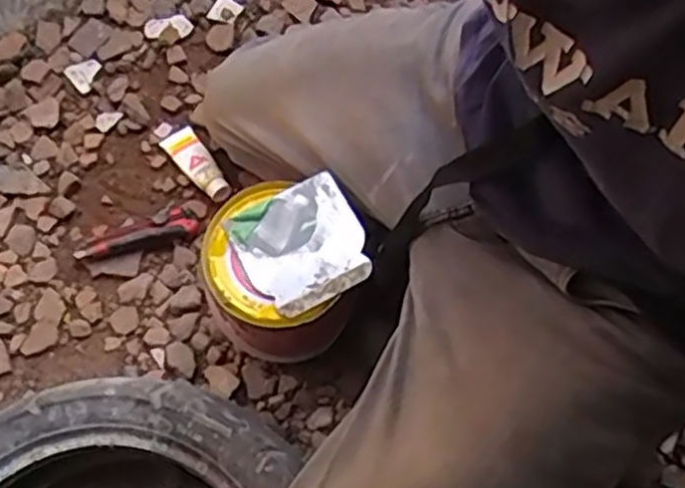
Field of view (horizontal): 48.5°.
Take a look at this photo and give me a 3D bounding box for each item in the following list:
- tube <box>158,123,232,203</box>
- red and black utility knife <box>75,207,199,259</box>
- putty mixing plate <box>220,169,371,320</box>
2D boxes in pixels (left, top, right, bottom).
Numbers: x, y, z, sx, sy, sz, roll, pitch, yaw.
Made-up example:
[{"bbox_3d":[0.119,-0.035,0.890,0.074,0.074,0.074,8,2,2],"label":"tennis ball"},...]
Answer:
[{"bbox_3d":[-0.183,-0.102,0.958,0.043,0.020,0.124,-34,70,-11],"label":"tube"},{"bbox_3d":[-0.249,-0.009,0.917,0.143,0.027,0.046,-23,68,-7],"label":"red and black utility knife"},{"bbox_3d":[-0.039,0.001,0.748,0.118,0.009,0.120,-27,69,-8],"label":"putty mixing plate"}]

